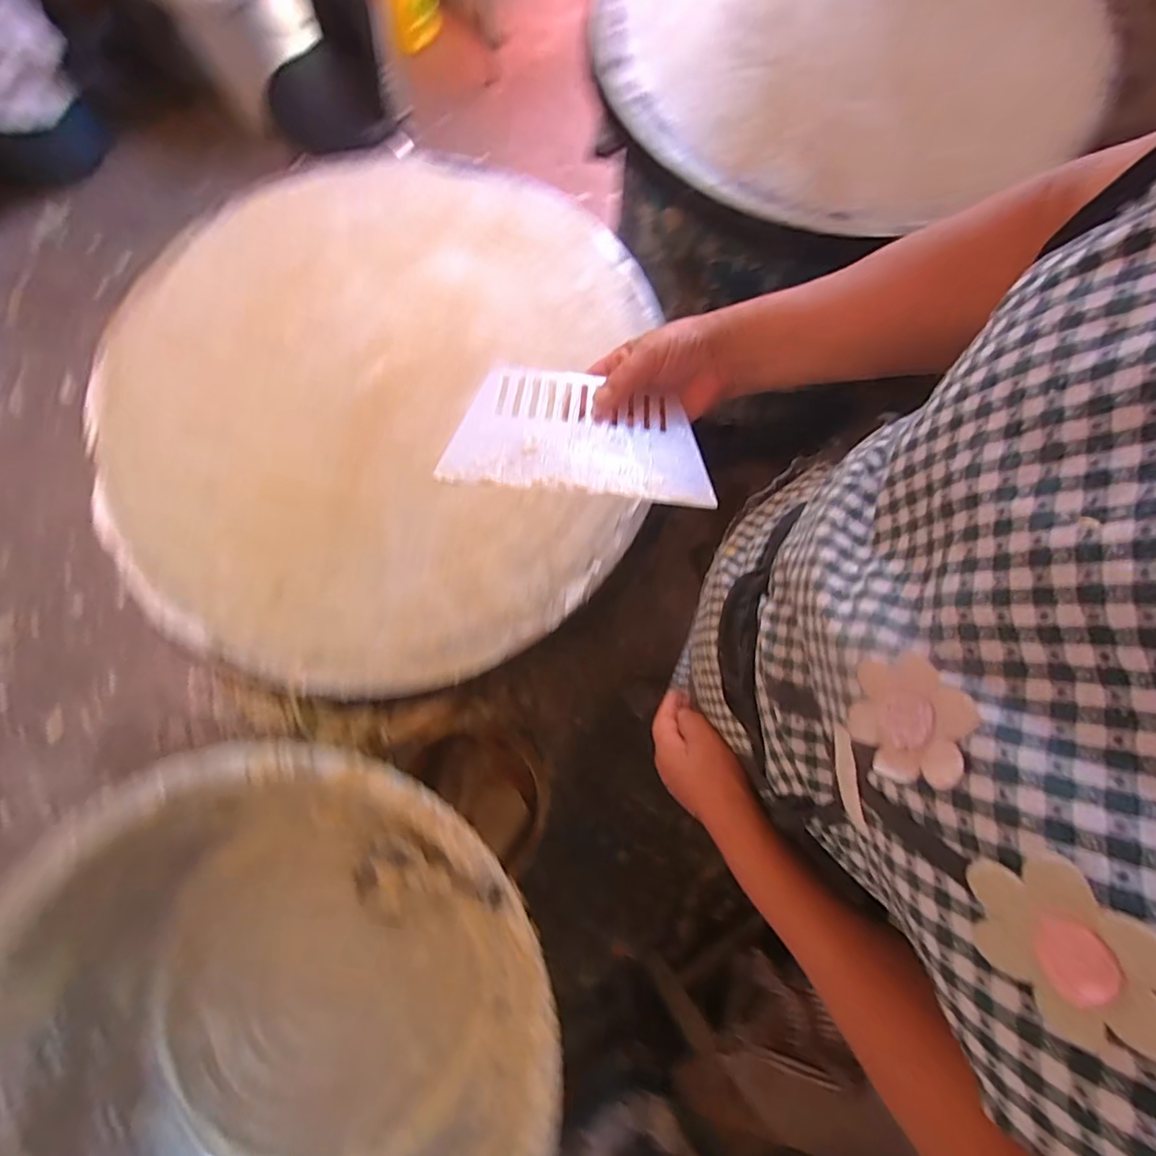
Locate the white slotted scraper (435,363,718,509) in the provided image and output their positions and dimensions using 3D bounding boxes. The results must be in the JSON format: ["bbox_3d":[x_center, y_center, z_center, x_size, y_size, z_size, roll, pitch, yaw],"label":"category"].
[{"bbox_3d":[0.004,-0.104,0.381,0.176,0.009,0.113,8,57,1],"label":"white slotted scraper"}]

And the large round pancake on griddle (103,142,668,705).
[{"bbox_3d":[-0.194,-0.198,0.559,0.555,0.057,0.613,10,78,2],"label":"large round pancake on griddle"}]

